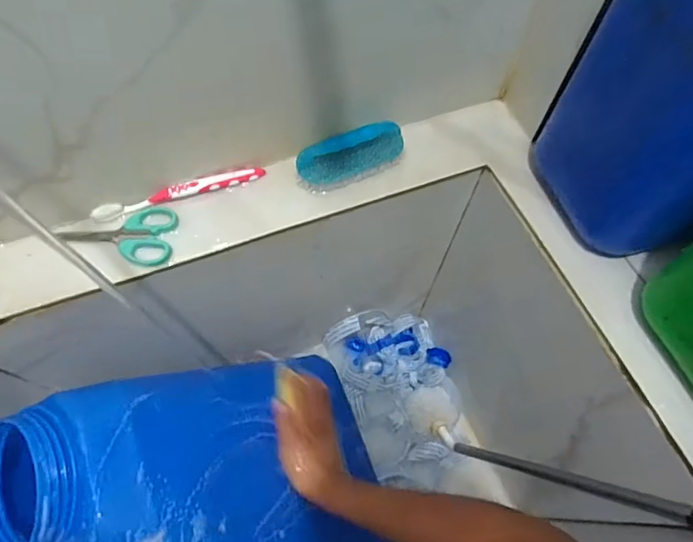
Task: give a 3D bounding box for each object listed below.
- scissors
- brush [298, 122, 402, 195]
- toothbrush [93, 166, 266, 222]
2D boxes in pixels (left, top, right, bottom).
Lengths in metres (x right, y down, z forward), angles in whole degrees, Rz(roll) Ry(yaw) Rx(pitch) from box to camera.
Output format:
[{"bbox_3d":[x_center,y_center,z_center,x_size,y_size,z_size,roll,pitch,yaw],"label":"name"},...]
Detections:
[{"bbox_3d":[-0.229,-0.038,0.500,0.105,0.013,0.063,1,63,0],"label":"scissors"},{"bbox_3d":[0.005,-0.125,0.536,0.119,0.044,0.047,-18,65,-10],"label":"brush"},{"bbox_3d":[-0.177,-0.085,0.525,0.179,0.017,0.017,-17,65,-10],"label":"toothbrush"}]

